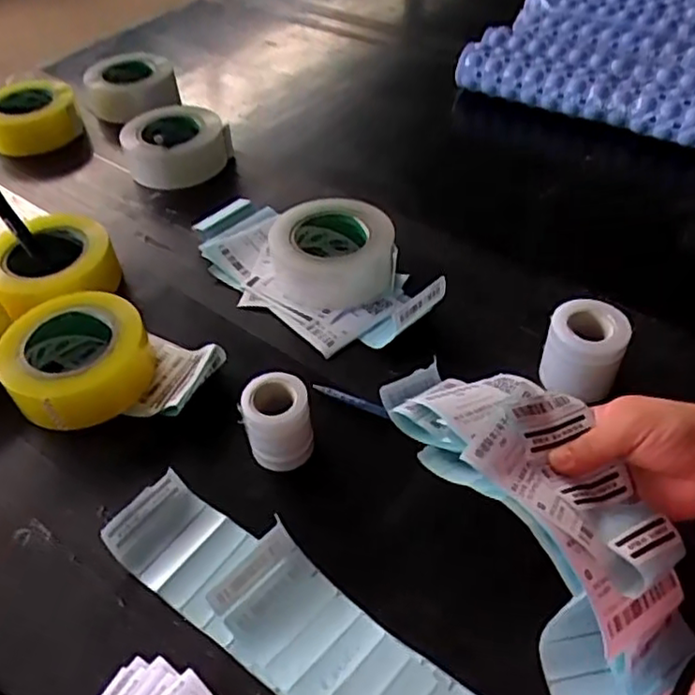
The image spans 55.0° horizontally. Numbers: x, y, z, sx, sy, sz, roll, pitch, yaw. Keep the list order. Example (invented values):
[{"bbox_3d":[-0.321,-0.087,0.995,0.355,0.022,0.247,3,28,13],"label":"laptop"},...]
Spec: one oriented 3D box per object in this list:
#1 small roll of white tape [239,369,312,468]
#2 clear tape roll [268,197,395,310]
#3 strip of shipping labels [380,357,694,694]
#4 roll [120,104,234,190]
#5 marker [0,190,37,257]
[{"bbox_3d":[-0.053,0.059,0.521,0.049,0.066,0.045,-1,45,1],"label":"small roll of white tape"},{"bbox_3d":[-0.015,-0.093,0.672,0.119,0.063,0.115,-1,45,1],"label":"clear tape roll"},{"bbox_3d":[0.132,0.105,0.429,0.114,0.088,0.248,-24,73,-20],"label":"strip of shipping labels"},{"bbox_3d":[-0.215,-0.248,0.836,0.114,0.061,0.117,21,49,21],"label":"roll"},{"bbox_3d":[-0.344,-0.130,0.680,0.015,0.018,0.091,-36,86,-29],"label":"marker"}]

